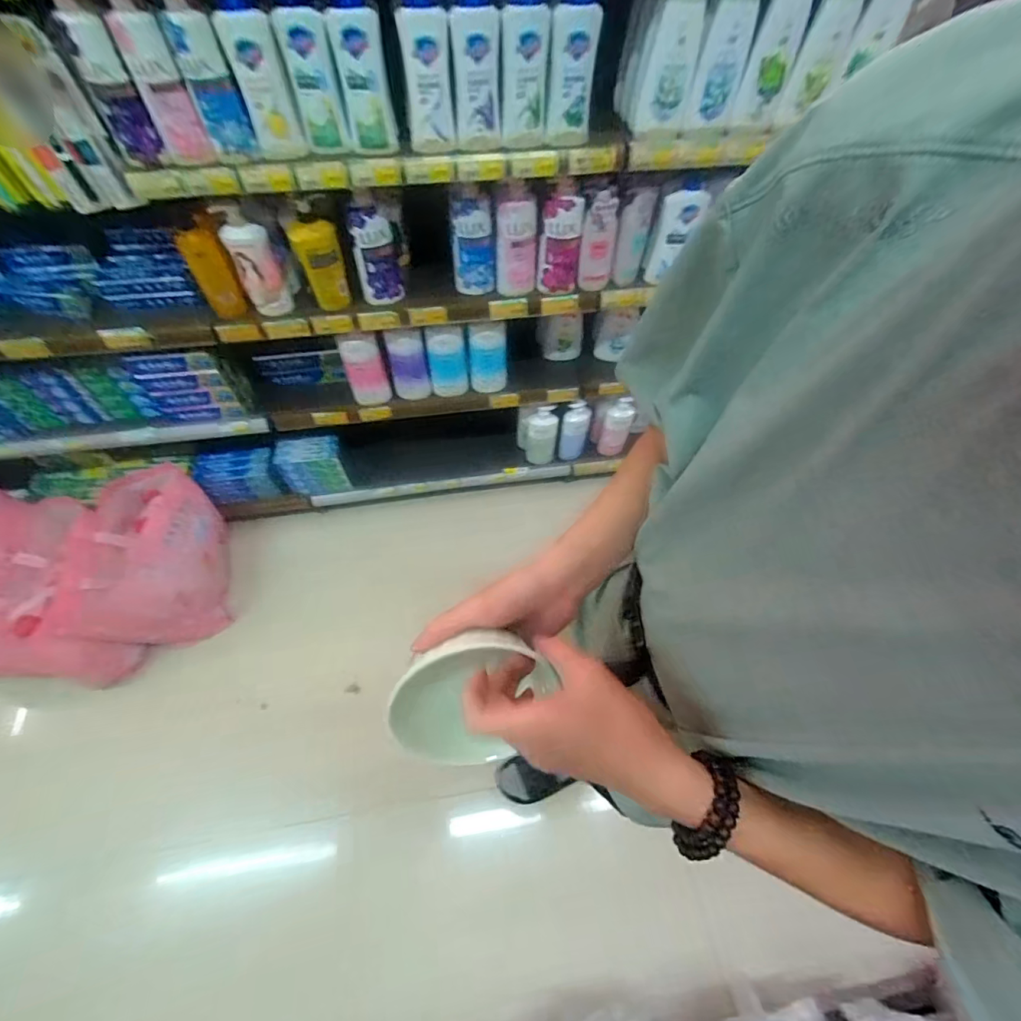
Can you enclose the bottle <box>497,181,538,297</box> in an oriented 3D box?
[{"bbox_3d":[0.015,-0.578,1.014,0.084,0.209,0.053,5,58,2],"label":"bottle"}]

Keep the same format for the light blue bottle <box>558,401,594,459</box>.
[{"bbox_3d":[0.210,-0.260,1.538,0.086,0.231,0.068,14,59,8],"label":"light blue bottle"}]

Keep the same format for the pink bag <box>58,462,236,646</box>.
[{"bbox_3d":[-1.006,0.133,1.351,0.277,0.317,0.473,-7,58,-5],"label":"pink bag"}]

